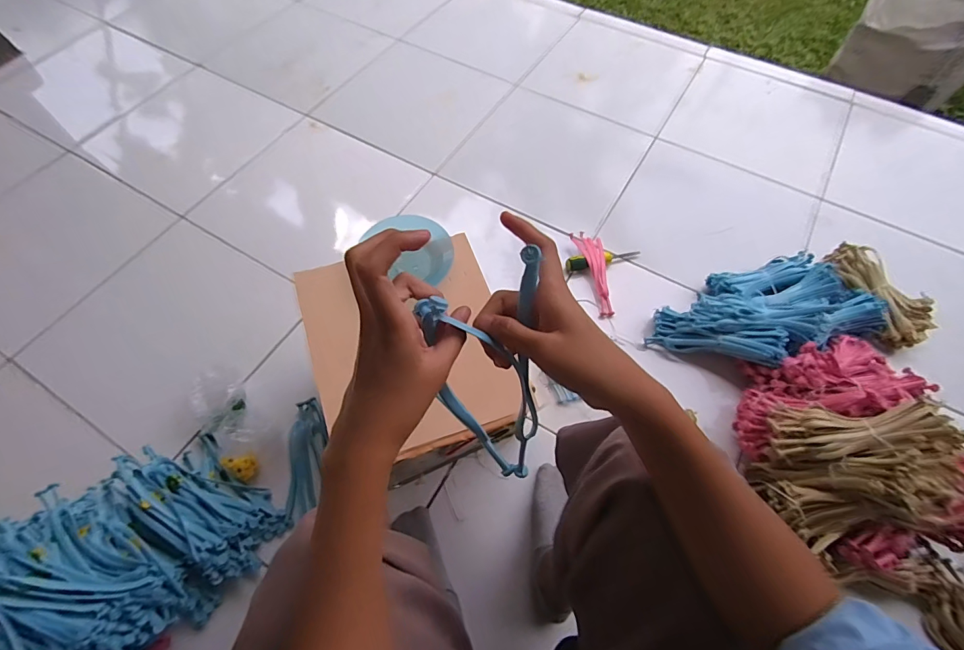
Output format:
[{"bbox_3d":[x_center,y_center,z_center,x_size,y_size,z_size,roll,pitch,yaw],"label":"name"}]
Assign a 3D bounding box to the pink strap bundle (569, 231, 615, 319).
[{"bbox_3d":[0.237,-0.109,0.880,0.059,0.035,0.198,-11,63,-6],"label":"pink strap bundle"}]

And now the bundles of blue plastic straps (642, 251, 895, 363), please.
[{"bbox_3d":[0.522,-0.027,0.791,0.396,0.090,0.205,-20,64,-11],"label":"bundles of blue plastic straps"}]

